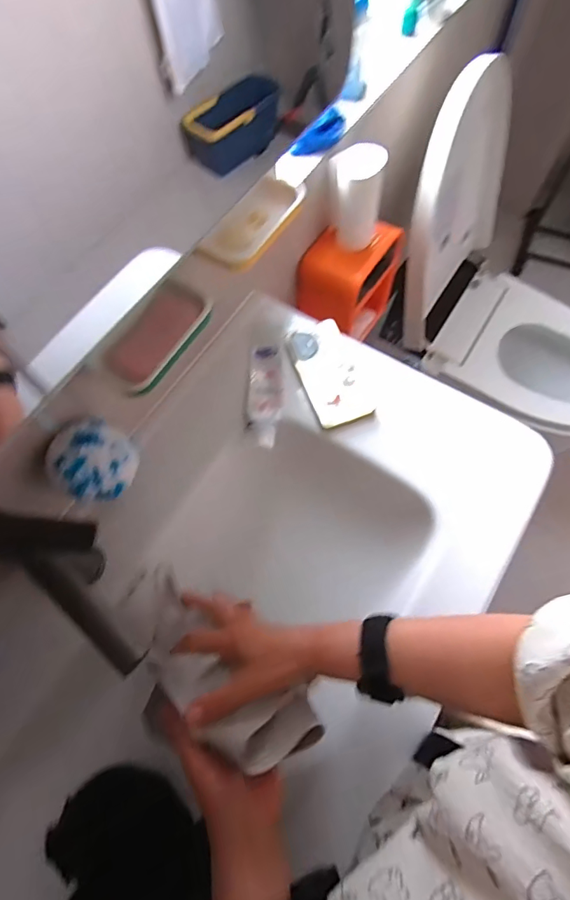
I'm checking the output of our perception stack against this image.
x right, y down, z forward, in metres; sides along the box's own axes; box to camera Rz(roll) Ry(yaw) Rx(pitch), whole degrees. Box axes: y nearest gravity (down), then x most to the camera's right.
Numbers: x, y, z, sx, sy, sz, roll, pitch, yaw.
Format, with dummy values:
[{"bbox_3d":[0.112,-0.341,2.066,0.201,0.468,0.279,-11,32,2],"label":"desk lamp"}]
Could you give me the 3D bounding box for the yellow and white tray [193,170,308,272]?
[{"bbox_3d":[-0.033,-0.251,0.492,0.059,0.024,0.129,34,72,15],"label":"yellow and white tray"}]

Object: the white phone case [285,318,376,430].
[{"bbox_3d":[0.061,-0.108,0.617,0.078,0.011,0.157,-20,67,-6],"label":"white phone case"}]

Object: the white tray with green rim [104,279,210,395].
[{"bbox_3d":[-0.126,-0.113,0.447,0.065,0.018,0.123,27,71,13],"label":"white tray with green rim"}]

